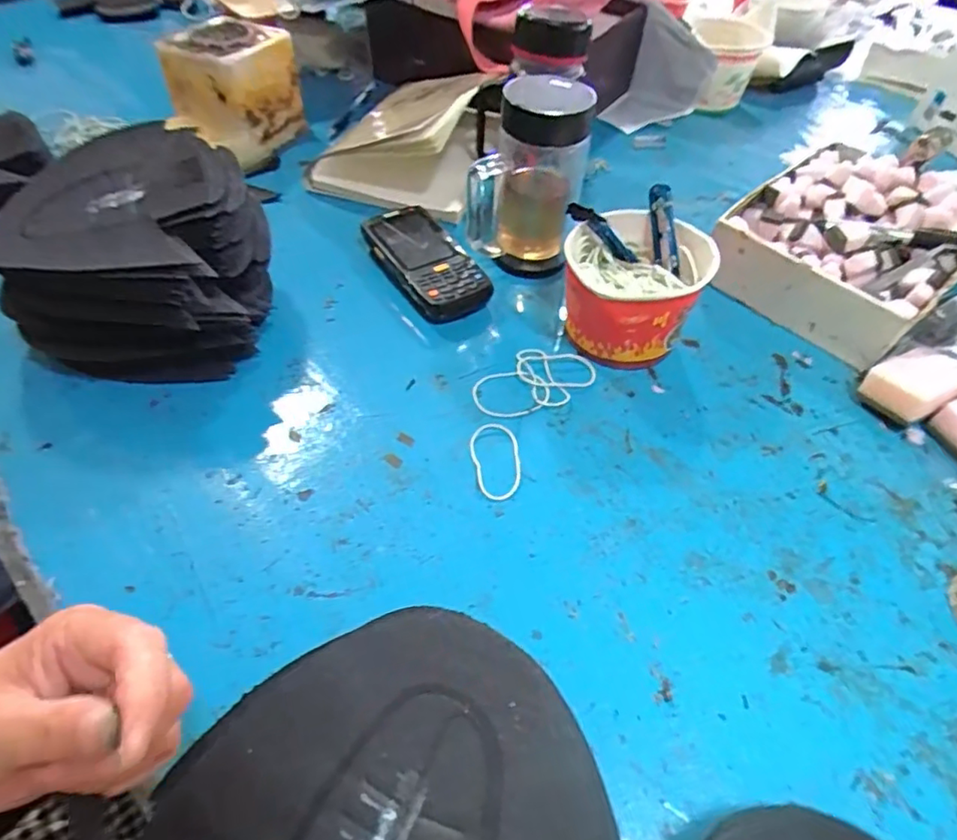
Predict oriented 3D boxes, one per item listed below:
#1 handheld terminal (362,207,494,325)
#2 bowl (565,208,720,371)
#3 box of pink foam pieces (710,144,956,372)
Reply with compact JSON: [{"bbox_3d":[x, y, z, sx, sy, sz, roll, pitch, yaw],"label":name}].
[{"bbox_3d":[-0.055,-0.150,0.558,0.070,0.028,0.153,-25,56,-22],"label":"handheld terminal"},{"bbox_3d":[0.128,-0.110,0.502,0.108,0.085,0.122,22,53,14],"label":"bowl"},{"bbox_3d":[0.361,-0.174,0.581,0.256,0.067,0.181,-34,60,-27],"label":"box of pink foam pieces"}]

